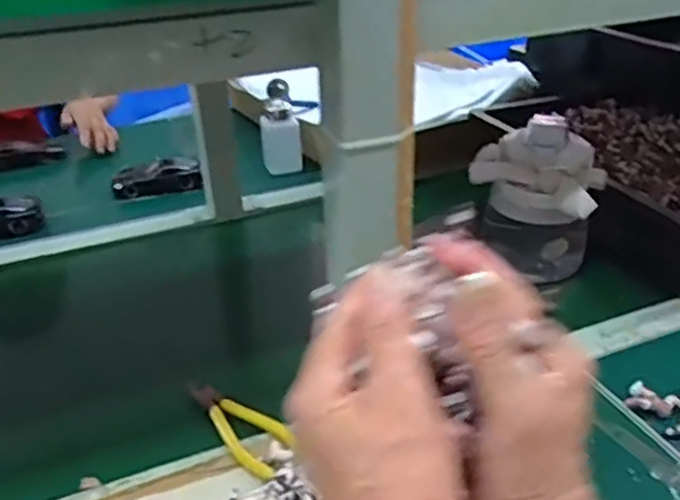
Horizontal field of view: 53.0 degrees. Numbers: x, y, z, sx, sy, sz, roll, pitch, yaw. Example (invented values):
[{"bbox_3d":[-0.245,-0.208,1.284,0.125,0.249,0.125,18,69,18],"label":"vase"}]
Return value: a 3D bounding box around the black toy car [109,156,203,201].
[{"bbox_3d":[-0.273,-0.108,1.019,0.131,0.035,0.067,-7,31,-10],"label":"black toy car"}]

